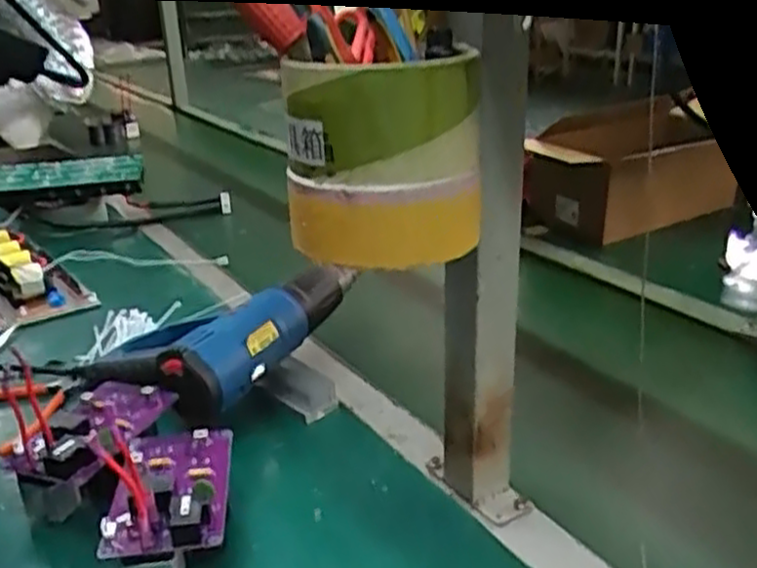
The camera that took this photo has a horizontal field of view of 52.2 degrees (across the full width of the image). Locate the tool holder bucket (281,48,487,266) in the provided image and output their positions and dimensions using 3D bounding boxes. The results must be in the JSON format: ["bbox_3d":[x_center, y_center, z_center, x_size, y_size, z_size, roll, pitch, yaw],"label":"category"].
[{"bbox_3d":[0.004,-0.078,0.488,0.100,0.120,0.084,-19,29,-35],"label":"tool holder bucket"}]

